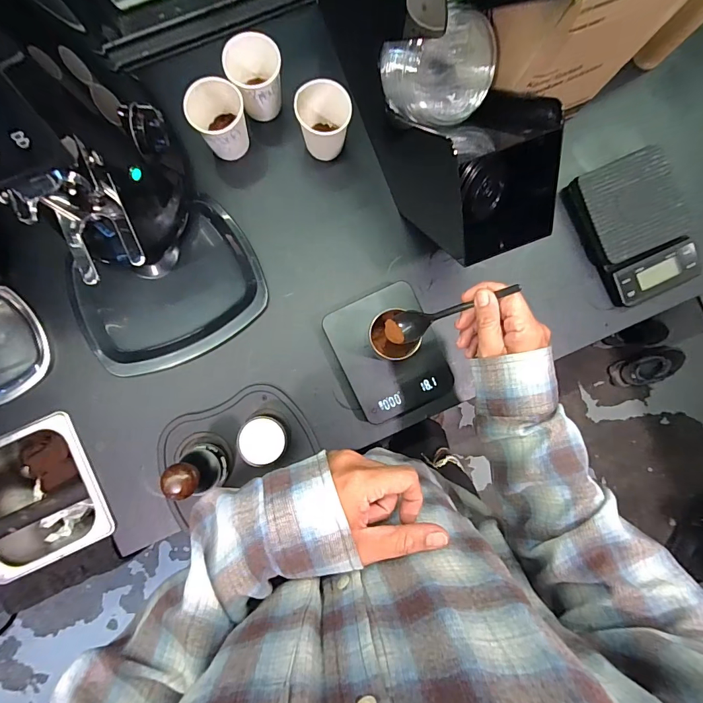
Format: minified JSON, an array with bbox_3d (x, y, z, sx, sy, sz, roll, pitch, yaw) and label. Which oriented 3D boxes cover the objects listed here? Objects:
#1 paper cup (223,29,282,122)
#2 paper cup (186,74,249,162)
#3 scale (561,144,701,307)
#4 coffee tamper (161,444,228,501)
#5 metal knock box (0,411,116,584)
[{"bbox_3d":[-0.121,-0.350,0.514,0.066,0.078,0.069,0,88,-3],"label":"paper cup"},{"bbox_3d":[-0.165,-0.291,0.506,0.065,0.083,0.063,0,88,-3],"label":"paper cup"},{"bbox_3d":[0.399,-0.172,0.548,0.141,0.031,0.189,-24,90,-4],"label":"scale"},{"bbox_3d":[-0.186,0.143,0.475,0.048,0.097,0.046,0,88,-3],"label":"coffee tamper"},{"bbox_3d":[-0.419,0.191,0.553,0.162,0.089,0.177,-24,90,-4],"label":"metal knock box"}]

